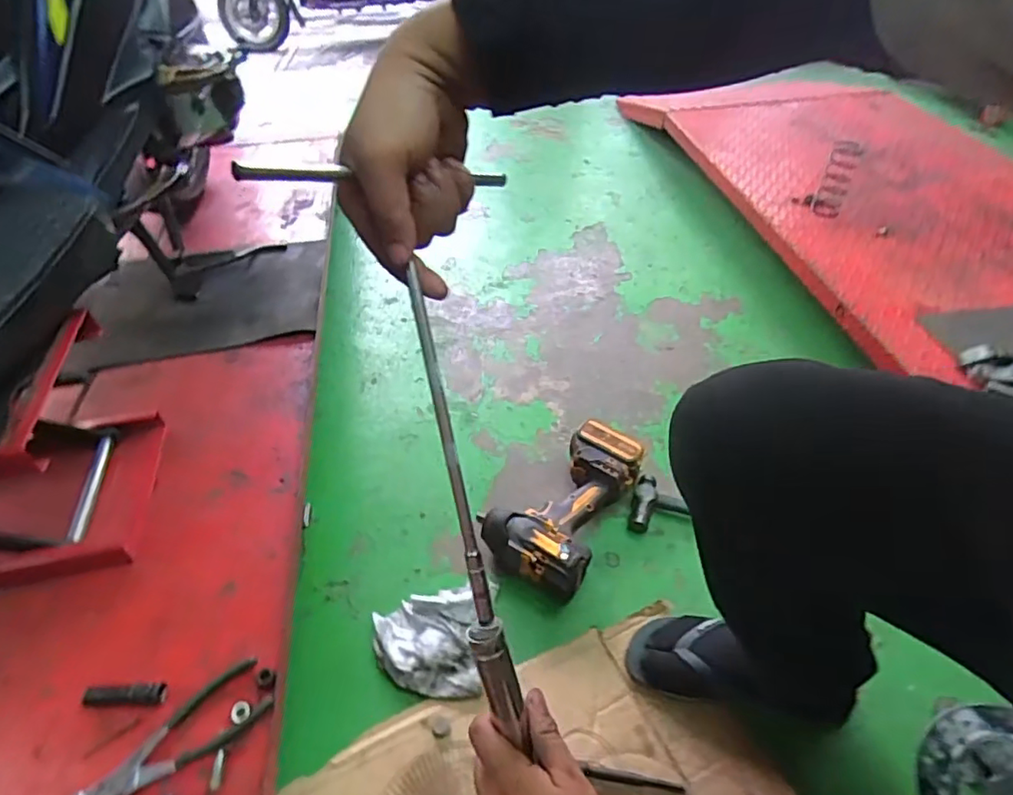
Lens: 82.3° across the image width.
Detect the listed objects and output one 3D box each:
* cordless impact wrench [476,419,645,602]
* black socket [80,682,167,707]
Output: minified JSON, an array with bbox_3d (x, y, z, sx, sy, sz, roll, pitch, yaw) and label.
[{"bbox_3d":[0.083,0.154,0.880,0.164,0.084,0.266,21,50,22],"label":"cordless impact wrench"},{"bbox_3d":[-0.389,0.306,0.594,0.075,0.025,0.021,-4,45,-1],"label":"black socket"}]

